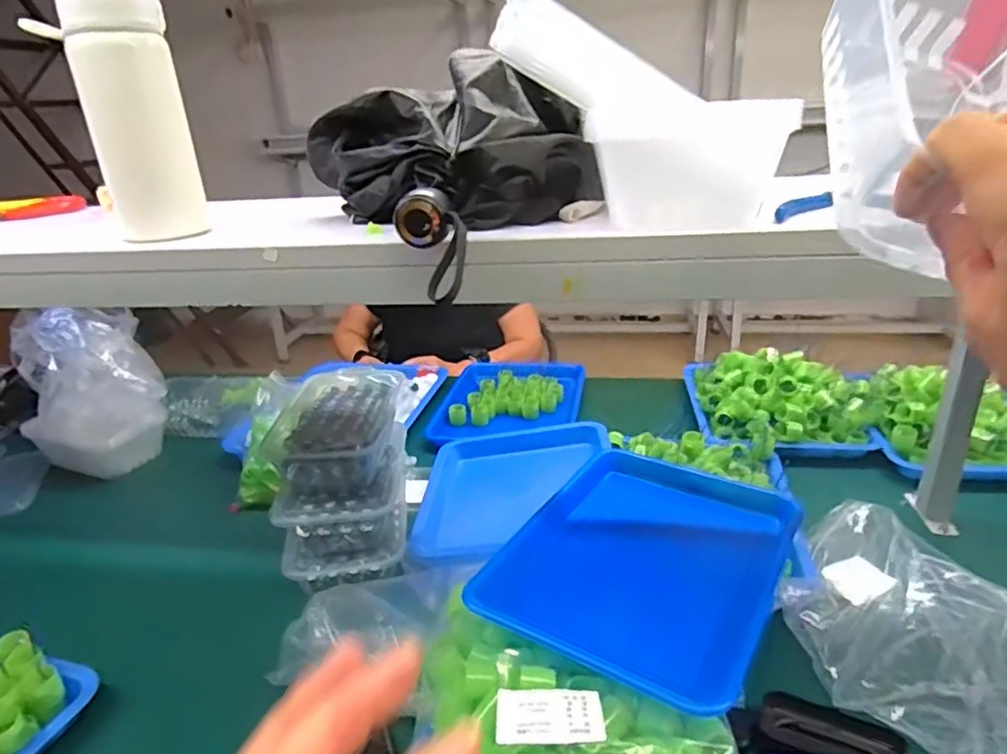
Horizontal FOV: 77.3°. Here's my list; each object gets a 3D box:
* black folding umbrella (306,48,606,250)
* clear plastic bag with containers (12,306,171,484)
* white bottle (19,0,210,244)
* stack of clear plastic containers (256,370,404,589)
[{"bbox_3d":[-0.042,-0.188,0.513,0.182,0.110,0.237,-13,25,-22],"label":"black folding umbrella"},{"bbox_3d":[-0.693,0.021,1.058,0.203,0.250,0.176,-20,29,-34],"label":"clear plastic bag with containers"},{"bbox_3d":[-0.304,-0.211,0.514,0.069,0.186,0.075,-3,23,1],"label":"white bottle"},{"bbox_3d":[-0.199,0.116,0.796,0.146,0.166,0.246,-4,23,-2],"label":"stack of clear plastic containers"}]

